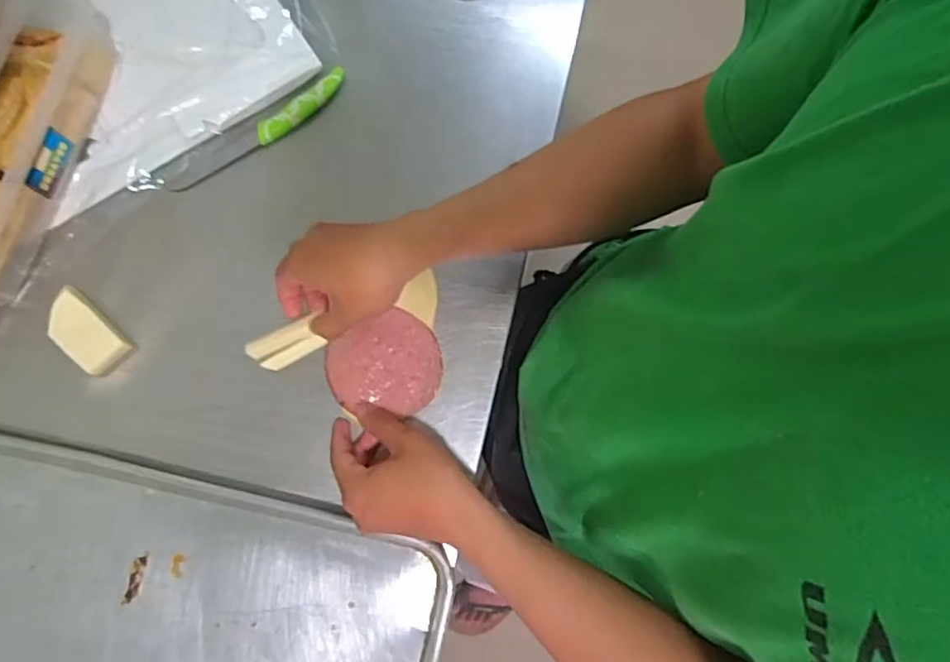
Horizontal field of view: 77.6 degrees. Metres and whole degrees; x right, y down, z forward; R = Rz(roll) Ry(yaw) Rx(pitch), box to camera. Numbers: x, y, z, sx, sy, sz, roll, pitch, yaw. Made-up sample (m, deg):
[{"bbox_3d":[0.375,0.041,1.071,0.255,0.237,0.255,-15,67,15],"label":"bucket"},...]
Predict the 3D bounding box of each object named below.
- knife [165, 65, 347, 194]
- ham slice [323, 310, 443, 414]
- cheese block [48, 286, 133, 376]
[{"bbox_3d":[-0.205,-0.188,0.553,0.190,0.012,0.031,-30,81,-6],"label":"knife"},{"bbox_3d":[-0.078,0.023,0.513,0.096,0.007,0.082,10,81,-5],"label":"ham slice"},{"bbox_3d":[-0.339,0.001,0.515,0.074,0.021,0.042,43,82,7],"label":"cheese block"}]

